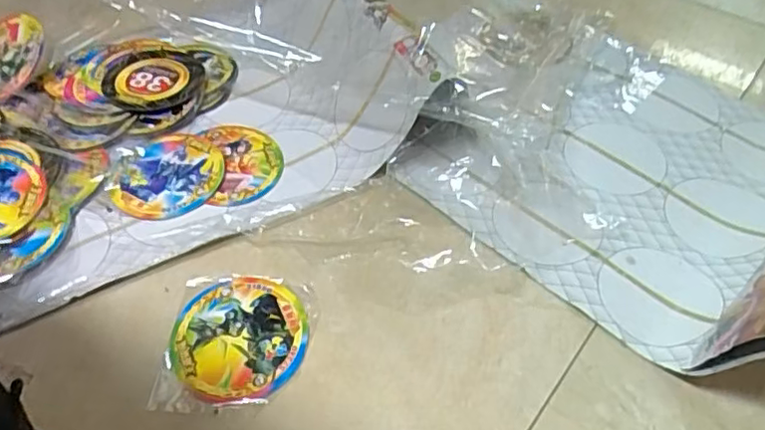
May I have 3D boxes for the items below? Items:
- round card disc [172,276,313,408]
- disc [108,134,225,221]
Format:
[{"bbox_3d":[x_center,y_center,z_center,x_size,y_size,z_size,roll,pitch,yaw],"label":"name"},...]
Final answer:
[{"bbox_3d":[-0.103,0.087,0.444,0.093,0.004,0.097,0,51,0],"label":"round card disc"},{"bbox_3d":[-0.187,-0.036,0.537,0.092,0.005,0.094,0,51,0],"label":"disc"}]

